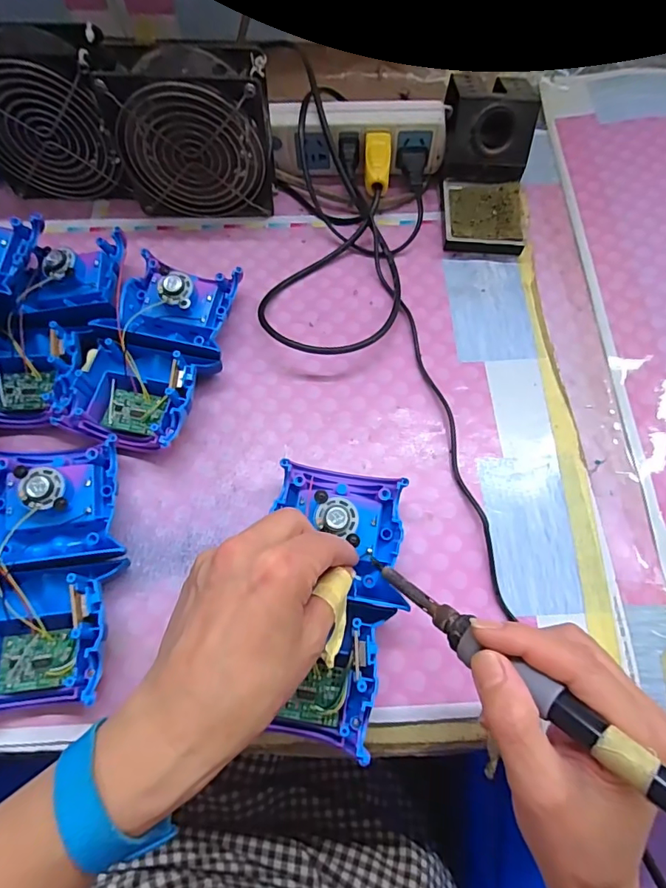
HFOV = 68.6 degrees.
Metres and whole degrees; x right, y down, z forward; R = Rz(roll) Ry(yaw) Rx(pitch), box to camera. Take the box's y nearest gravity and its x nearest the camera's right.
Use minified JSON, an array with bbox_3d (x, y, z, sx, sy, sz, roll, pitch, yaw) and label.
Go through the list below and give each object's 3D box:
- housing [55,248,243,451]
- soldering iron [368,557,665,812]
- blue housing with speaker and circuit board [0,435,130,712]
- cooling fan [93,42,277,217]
[{"bbox_3d":[-0.130,-0.069,0.366,0.093,0.040,0.155,11,67,6],"label":"housing"},{"bbox_3d":[0.084,0.104,0.212,0.015,0.015,0.212,-44,40,-16],"label":"soldering iron"},{"bbox_3d":[-0.177,0.074,0.300,0.088,0.040,0.156,-7,67,-2],"label":"blue housing with speaker and circuit board"},{"bbox_3d":[-0.112,-0.247,0.400,0.123,0.118,0.046,-2,67,0],"label":"cooling fan"}]

